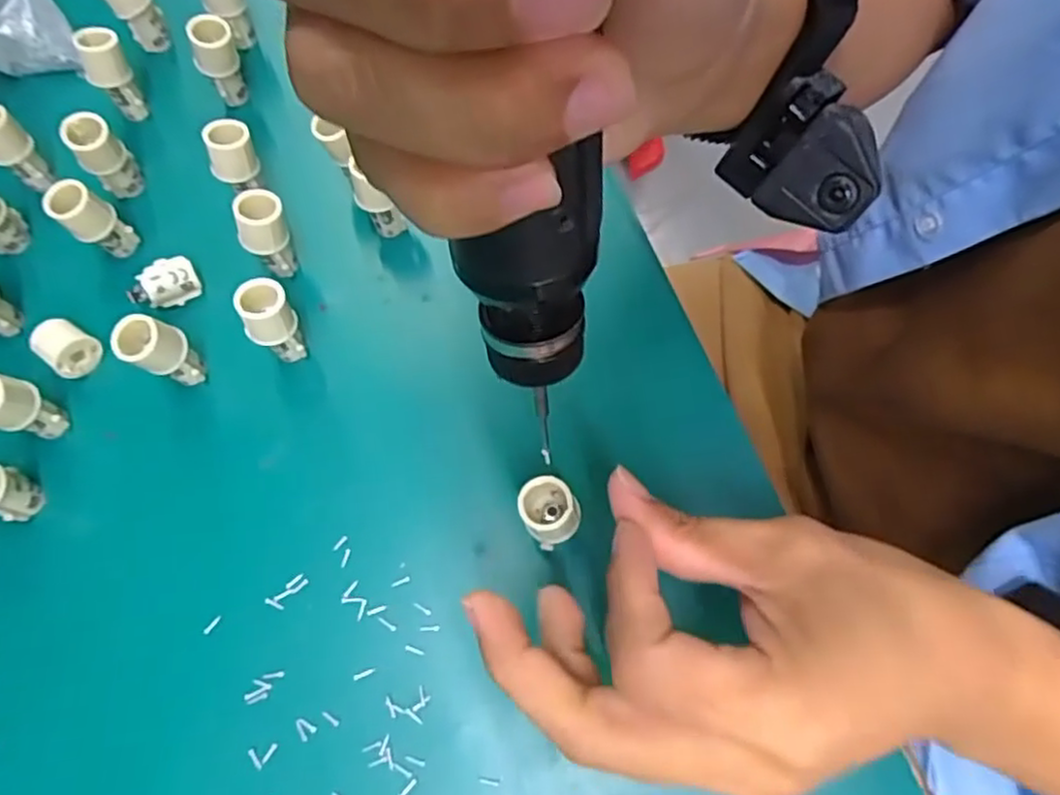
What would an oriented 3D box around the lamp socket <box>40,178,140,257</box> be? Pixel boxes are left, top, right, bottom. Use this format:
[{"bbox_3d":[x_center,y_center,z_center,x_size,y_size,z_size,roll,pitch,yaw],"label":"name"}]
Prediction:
[{"bbox_3d":[-0.192,-0.076,0.310,0.017,0.042,0.019,38,75,15],"label":"lamp socket"}]

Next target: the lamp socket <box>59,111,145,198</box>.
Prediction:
[{"bbox_3d":[-0.193,-0.108,0.322,0.019,0.046,0.016,-38,72,-12],"label":"lamp socket"}]

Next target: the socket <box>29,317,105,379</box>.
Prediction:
[{"bbox_3d":[-0.198,-0.021,0.301,0.020,0.021,0.019,35,74,15],"label":"socket"}]

